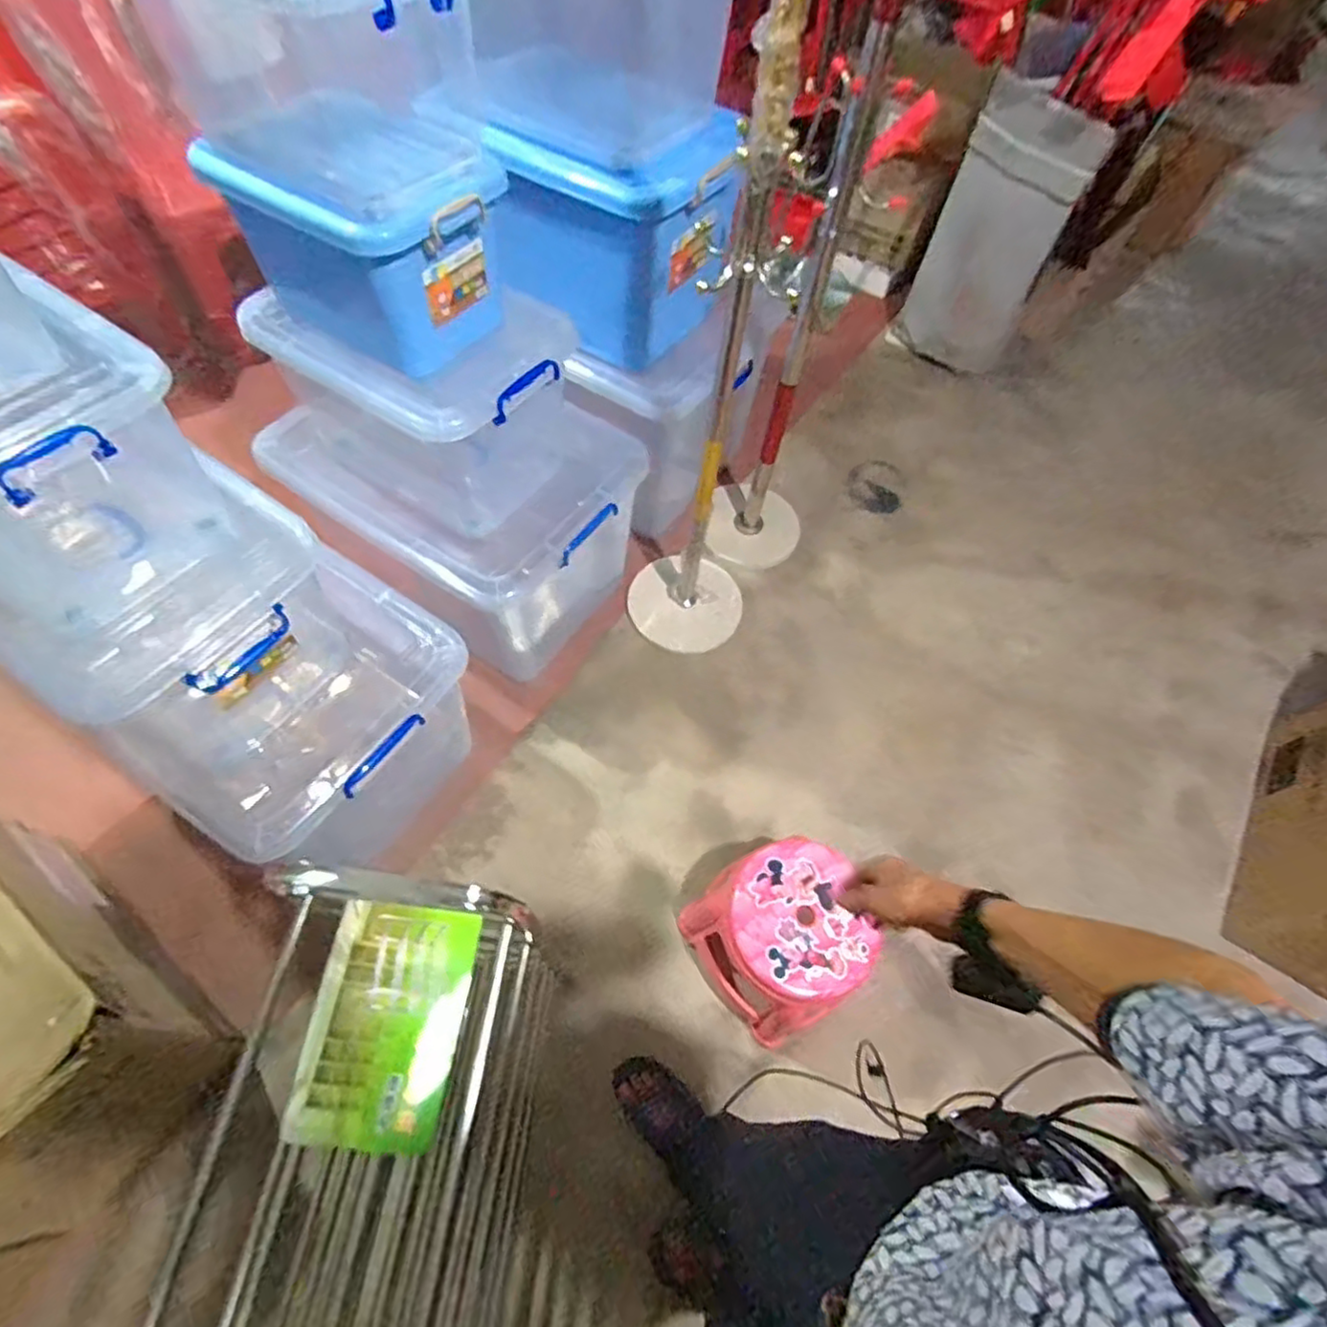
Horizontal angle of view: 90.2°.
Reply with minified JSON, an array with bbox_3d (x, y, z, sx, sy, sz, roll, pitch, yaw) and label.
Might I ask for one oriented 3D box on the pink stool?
[{"bbox_3d":[0.212,0.487,1.200,0.267,0.228,0.281,-26,62,-19],"label":"pink stool"}]

